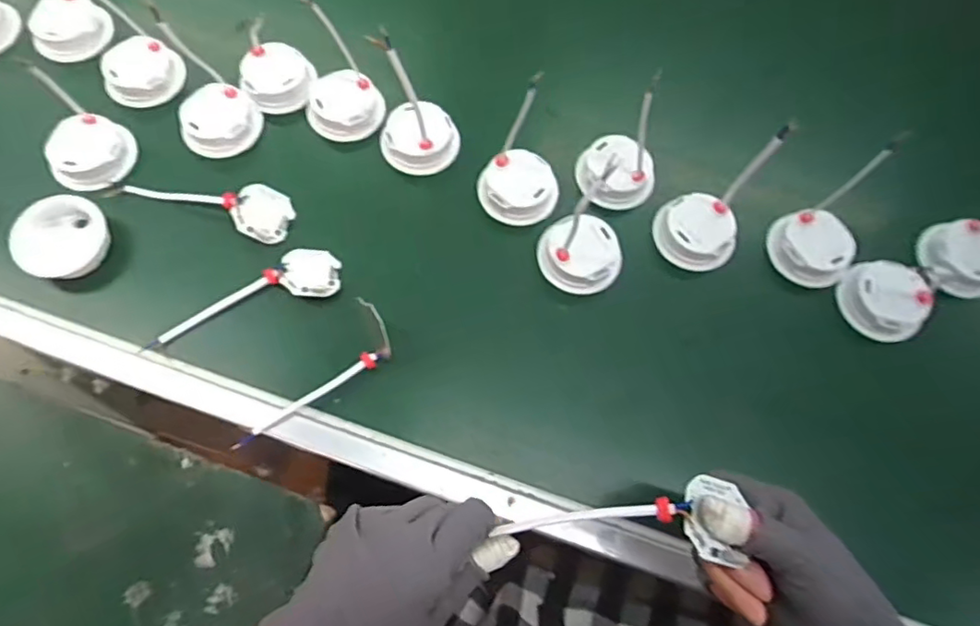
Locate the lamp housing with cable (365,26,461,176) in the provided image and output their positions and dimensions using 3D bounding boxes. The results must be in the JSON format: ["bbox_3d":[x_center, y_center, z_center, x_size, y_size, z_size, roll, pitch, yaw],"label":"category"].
[{"bbox_3d":[-0.064,-0.182,0.515,0.072,0.129,0.060,0,68,-2],"label":"lamp housing with cable"}]

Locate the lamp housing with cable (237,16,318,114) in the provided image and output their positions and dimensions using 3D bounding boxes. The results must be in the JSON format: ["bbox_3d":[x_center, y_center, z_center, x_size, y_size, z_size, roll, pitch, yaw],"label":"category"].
[{"bbox_3d":[-0.205,-0.234,0.568,0.067,0.065,0.068,-21,70,-10],"label":"lamp housing with cable"}]

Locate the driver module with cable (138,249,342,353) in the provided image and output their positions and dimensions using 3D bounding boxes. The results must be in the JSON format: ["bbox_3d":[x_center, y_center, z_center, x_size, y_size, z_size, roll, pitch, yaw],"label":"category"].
[{"bbox_3d":[-0.209,-0.019,0.506,0.163,0.014,0.051,-17,70,-8],"label":"driver module with cable"}]

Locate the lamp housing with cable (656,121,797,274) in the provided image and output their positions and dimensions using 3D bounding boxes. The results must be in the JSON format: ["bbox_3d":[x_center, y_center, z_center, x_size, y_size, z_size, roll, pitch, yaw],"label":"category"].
[{"bbox_3d":[0.194,-0.097,0.498,0.072,0.136,0.070,1,68,-2],"label":"lamp housing with cable"}]

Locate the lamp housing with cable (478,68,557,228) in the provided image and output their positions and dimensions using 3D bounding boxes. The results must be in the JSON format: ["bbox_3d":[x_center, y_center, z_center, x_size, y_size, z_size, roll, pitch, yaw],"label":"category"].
[{"bbox_3d":[0.029,-0.135,0.495,0.070,0.135,0.065,12,68,3],"label":"lamp housing with cable"}]

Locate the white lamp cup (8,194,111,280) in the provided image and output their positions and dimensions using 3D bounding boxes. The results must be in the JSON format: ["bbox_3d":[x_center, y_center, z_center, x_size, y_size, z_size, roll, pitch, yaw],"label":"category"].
[{"bbox_3d":[-0.365,-0.064,0.513,0.066,0.034,0.071,1,68,-2],"label":"white lamp cup"}]

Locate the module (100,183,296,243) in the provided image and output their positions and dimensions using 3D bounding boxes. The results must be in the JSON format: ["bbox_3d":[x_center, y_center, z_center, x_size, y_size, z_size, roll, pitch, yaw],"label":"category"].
[{"bbox_3d":[-0.259,-0.106,0.536,0.168,0.020,0.050,17,69,5],"label":"module"}]

